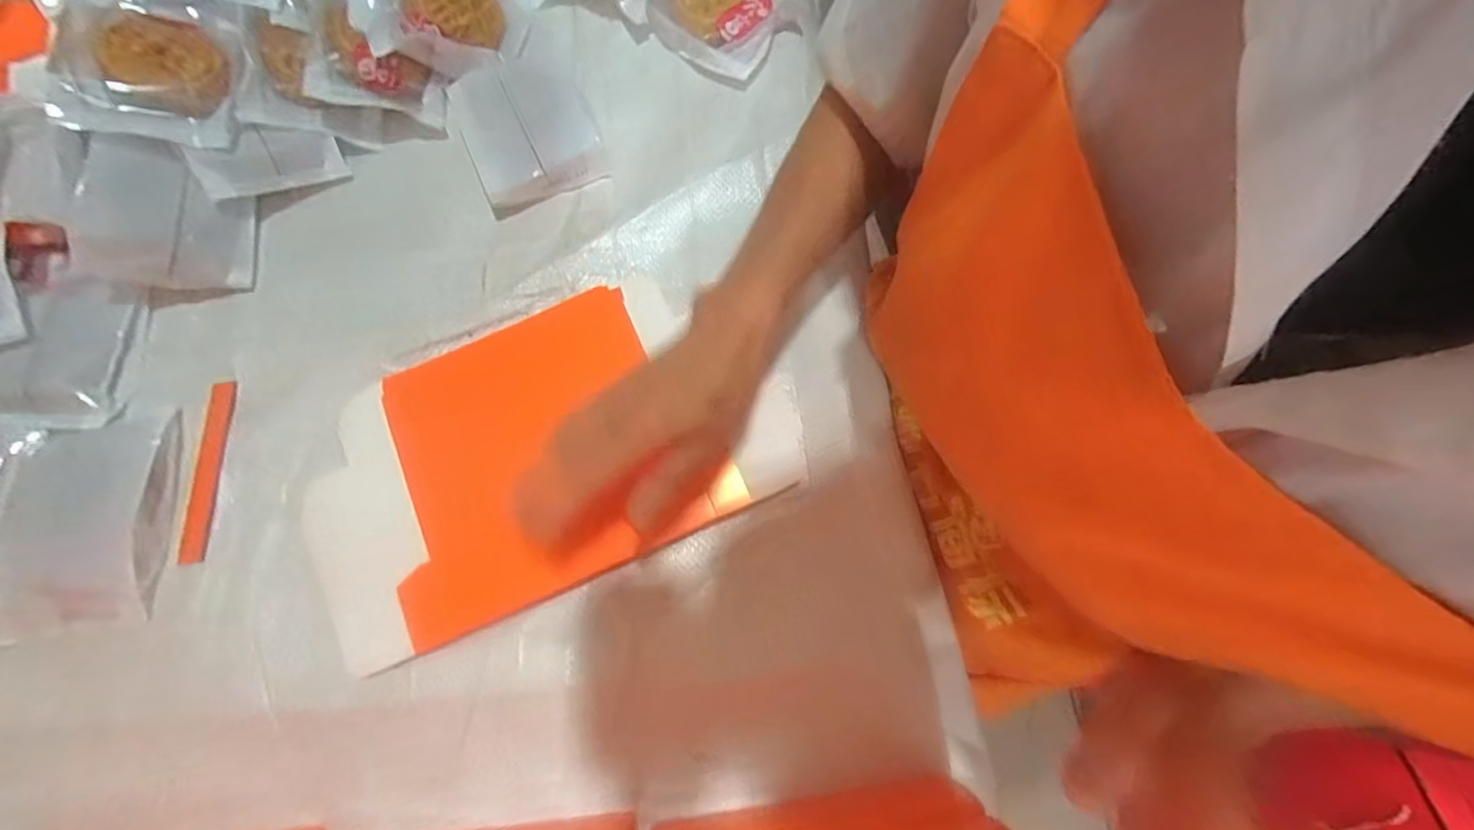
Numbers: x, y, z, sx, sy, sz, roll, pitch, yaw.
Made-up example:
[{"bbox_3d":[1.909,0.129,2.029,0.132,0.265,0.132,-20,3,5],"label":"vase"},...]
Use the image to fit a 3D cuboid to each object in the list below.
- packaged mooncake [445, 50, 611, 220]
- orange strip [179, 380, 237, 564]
[{"bbox_3d":[-0.155,-0.215,0.458,0.089,0.028,0.113,-23,76,-8],"label":"packaged mooncake"},{"bbox_3d":[-0.340,0.034,0.401,0.016,0.004,0.117,2,71,-19],"label":"orange strip"}]

